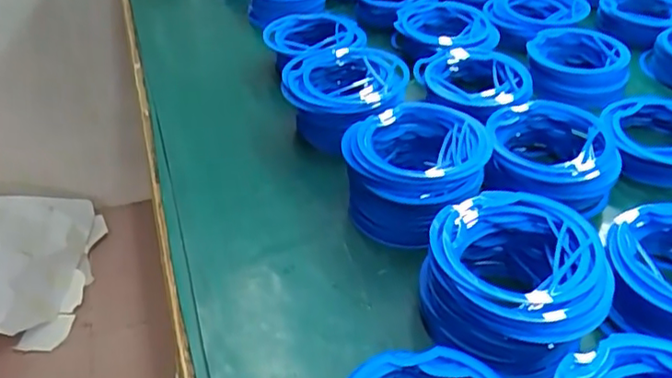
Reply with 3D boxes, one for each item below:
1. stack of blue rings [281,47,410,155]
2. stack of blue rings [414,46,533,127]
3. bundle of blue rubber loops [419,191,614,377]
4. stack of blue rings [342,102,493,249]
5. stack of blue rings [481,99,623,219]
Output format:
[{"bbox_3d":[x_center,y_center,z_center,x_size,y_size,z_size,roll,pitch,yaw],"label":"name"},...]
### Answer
[{"bbox_3d":[0.006,-0.083,0.572,0.114,0.057,0.111,13,41,16],"label":"stack of blue rings"},{"bbox_3d":[0.133,-0.101,0.604,0.111,0.035,0.107,31,48,33],"label":"stack of blue rings"},{"bbox_3d":[0.110,0.062,0.384,0.105,0.064,0.109,0,39,0],"label":"bundle of blue rubber loops"},{"bbox_3d":[0.058,-0.011,0.474,0.109,0.067,0.101,18,42,22],"label":"stack of blue rings"},{"bbox_3d":[0.171,-0.026,0.497,0.100,0.052,0.096,3,39,4],"label":"stack of blue rings"}]

